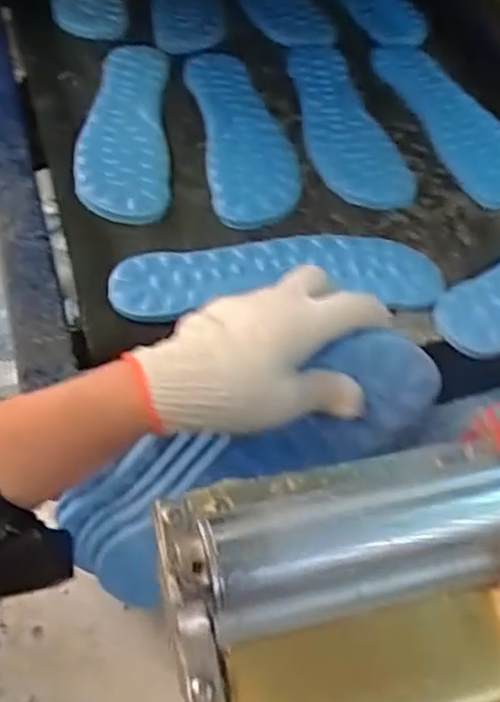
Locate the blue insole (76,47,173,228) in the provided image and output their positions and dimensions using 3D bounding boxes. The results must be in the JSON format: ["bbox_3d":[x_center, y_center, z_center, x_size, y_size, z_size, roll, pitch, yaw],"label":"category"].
[{"bbox_3d":[-0.116,-0.208,0.660,0.080,0.009,0.232,1,55,-9],"label":"blue insole"}]

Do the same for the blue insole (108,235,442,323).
[{"bbox_3d":[0.021,-0.061,0.560,0.253,0.012,0.074,-4,54,-7],"label":"blue insole"}]

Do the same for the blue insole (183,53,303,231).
[{"bbox_3d":[-0.009,-0.210,0.671,0.082,0.012,0.255,-7,54,-9],"label":"blue insole"}]

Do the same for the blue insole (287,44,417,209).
[{"bbox_3d":[0.084,-0.224,0.691,0.084,0.010,0.244,-14,58,-12],"label":"blue insole"}]

